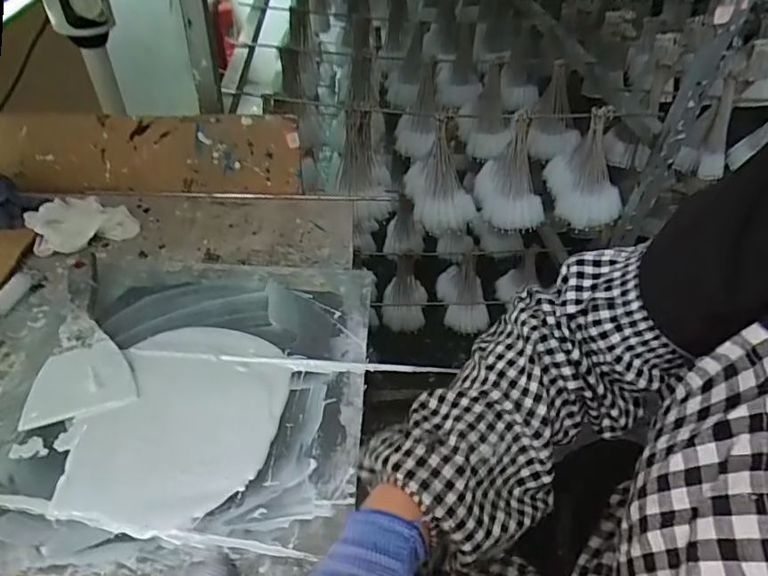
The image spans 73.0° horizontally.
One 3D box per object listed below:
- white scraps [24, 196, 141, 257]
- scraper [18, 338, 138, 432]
[{"bbox_3d":[-0.387,-0.085,0.662,0.113,0.031,0.093,-28,52,-32],"label":"white scraps"},{"bbox_3d":[-0.288,0.089,0.489,0.093,0.004,0.076,-18,55,-16],"label":"scraper"}]

